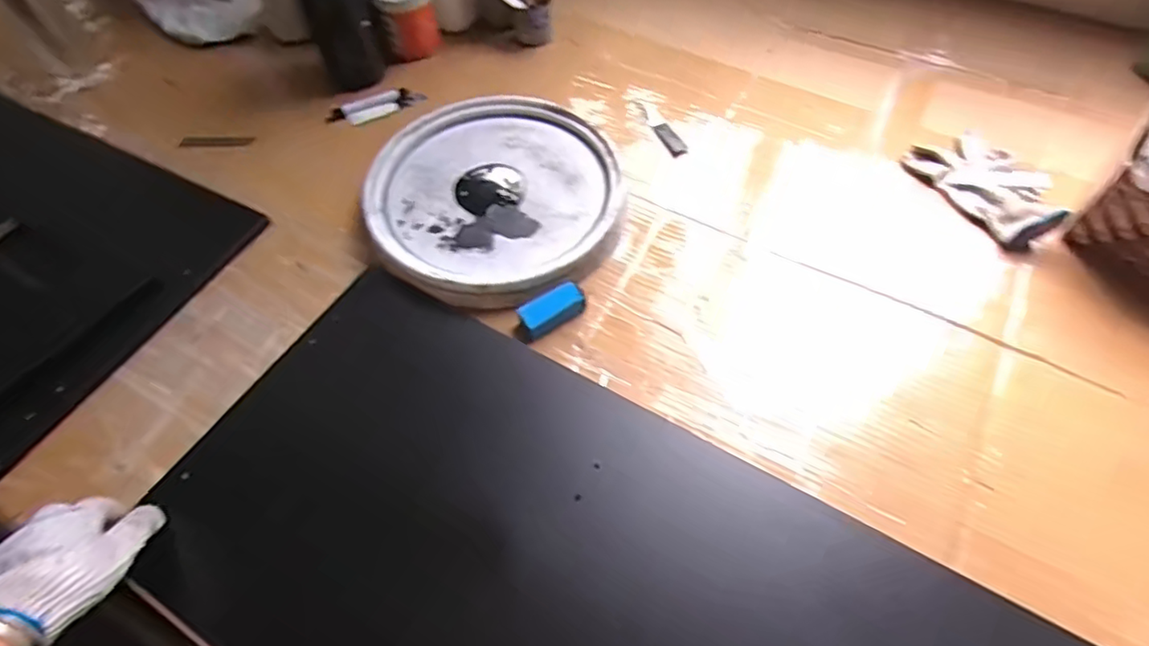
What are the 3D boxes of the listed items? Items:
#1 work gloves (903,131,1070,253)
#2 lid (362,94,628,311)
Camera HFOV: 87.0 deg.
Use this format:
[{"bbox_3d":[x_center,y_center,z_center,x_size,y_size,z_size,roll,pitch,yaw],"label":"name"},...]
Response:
[{"bbox_3d":[0.480,-0.166,0.693,0.109,0.033,0.169,-24,60,-14],"label":"work gloves"},{"bbox_3d":[-0.091,-0.149,0.693,0.274,0.042,0.299,0,57,0],"label":"lid"}]

